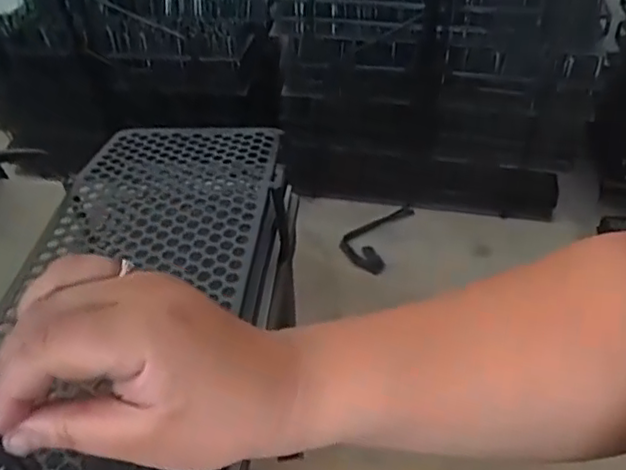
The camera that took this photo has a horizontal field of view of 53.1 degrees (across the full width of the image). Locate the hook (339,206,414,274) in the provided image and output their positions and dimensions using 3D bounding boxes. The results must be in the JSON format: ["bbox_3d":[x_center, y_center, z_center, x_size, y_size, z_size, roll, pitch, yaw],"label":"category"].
[{"bbox_3d":[0.128,-0.001,1.281,0.104,0.023,0.196,18,44,22],"label":"hook"}]

